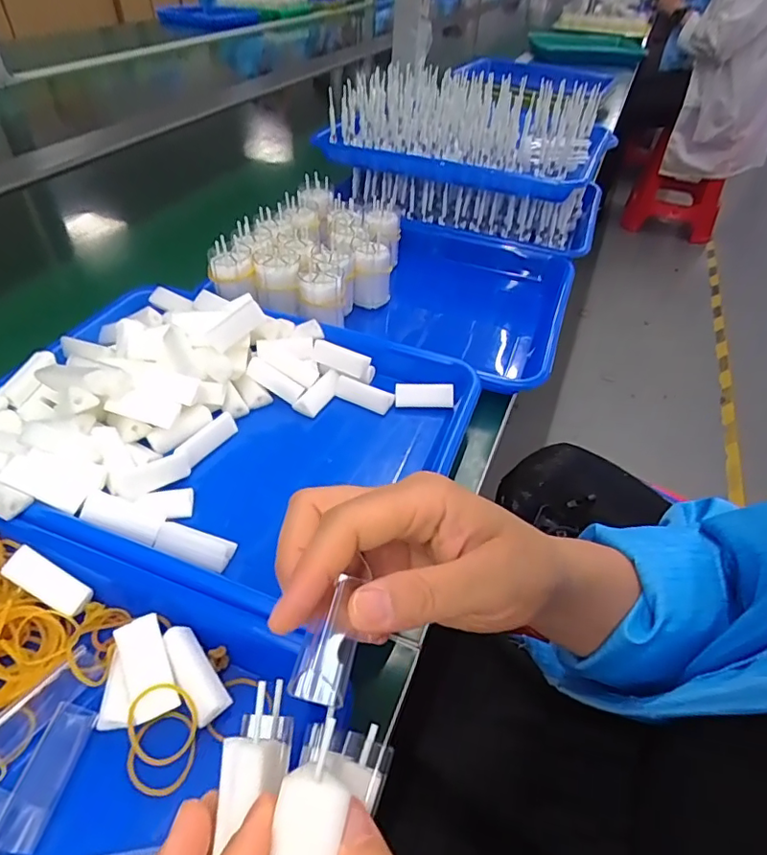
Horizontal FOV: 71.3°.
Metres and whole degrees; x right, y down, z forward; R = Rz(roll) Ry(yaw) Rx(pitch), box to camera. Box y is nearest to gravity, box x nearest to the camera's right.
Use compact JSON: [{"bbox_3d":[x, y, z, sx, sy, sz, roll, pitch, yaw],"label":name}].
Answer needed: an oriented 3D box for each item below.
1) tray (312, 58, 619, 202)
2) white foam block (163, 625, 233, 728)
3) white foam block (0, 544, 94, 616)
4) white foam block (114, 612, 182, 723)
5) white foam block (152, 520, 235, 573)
[{"bbox_3d":[0.105,-0.369,0.646,0.294,0.072,0.222,22,47,18],"label":"tray"},{"bbox_3d":[-0.092,0.119,0.262,0.016,0.009,0.047,-27,72,-28],"label":"white foam block"},{"bbox_3d":[-0.180,0.082,0.287,0.047,0.006,0.017,32,48,2],"label":"white foam block"},{"bbox_3d":[-0.114,0.114,0.256,0.020,0.005,0.044,-19,69,-21],"label":"white foam block"},{"bbox_3d":[-0.113,0.071,0.320,0.045,0.010,0.019,12,45,9],"label":"white foam block"}]

